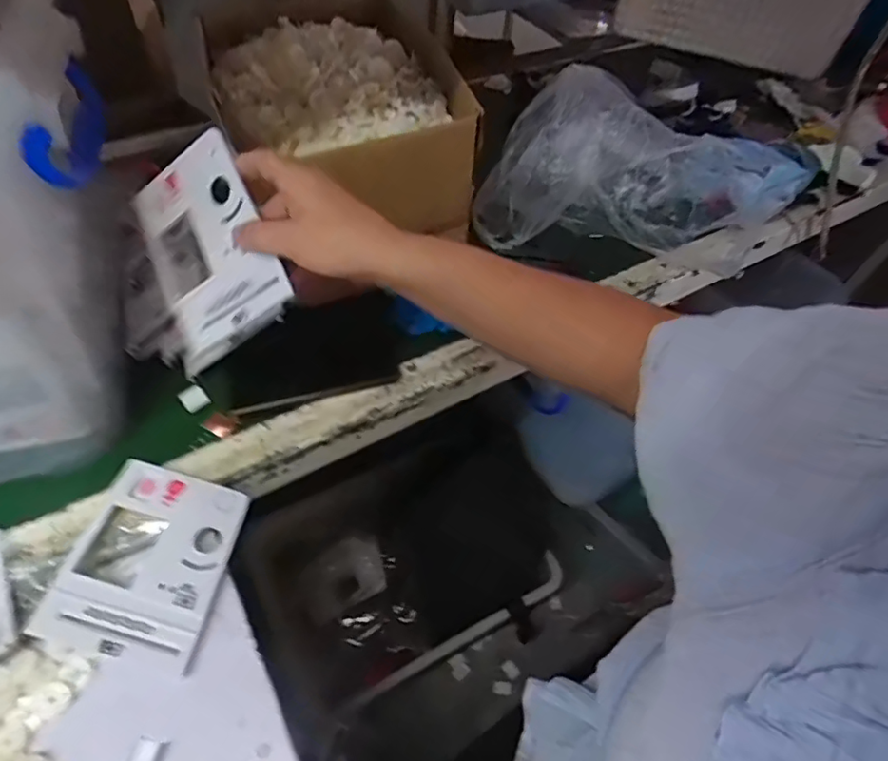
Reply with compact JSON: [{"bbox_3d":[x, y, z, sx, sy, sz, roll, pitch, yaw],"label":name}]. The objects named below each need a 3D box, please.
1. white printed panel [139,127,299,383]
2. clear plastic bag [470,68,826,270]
[{"bbox_3d":[-0.182,-0.099,0.436,0.010,0.118,0.150,-12,76,-63],"label":"white printed panel"},{"bbox_3d":[0.269,-0.274,0.759,0.421,0.129,0.258,7,52,1],"label":"clear plastic bag"}]

